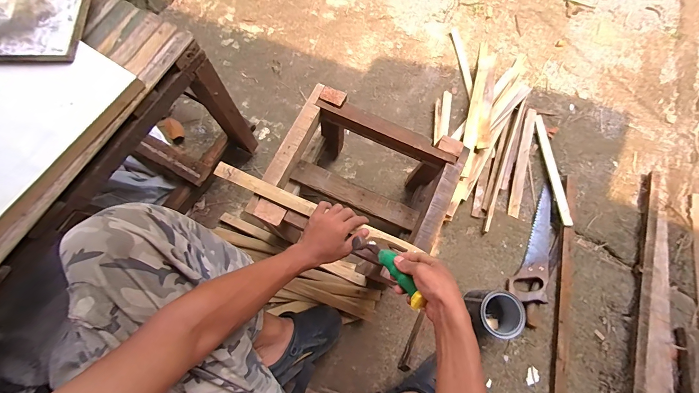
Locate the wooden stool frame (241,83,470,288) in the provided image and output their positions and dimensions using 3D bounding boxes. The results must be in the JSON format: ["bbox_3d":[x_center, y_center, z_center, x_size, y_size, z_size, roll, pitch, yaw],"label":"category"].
[{"bbox_3d":[0.025,-0.003,0.814,0.377,0.313,0.328,24,76,5],"label":"wooden stool frame"}]

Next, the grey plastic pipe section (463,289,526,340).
[{"bbox_3d":[0.364,0.298,0.811,0.115,0.108,0.106,0,75,-1],"label":"grey plastic pipe section"}]

